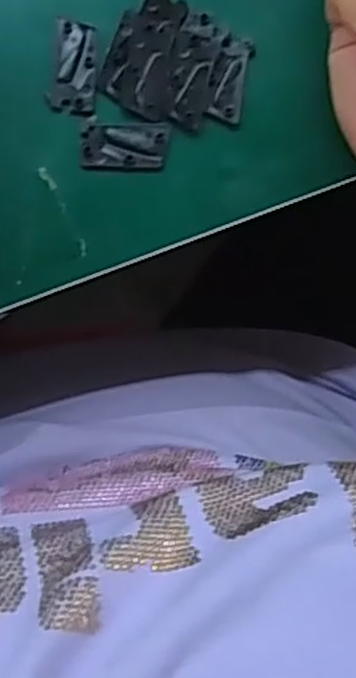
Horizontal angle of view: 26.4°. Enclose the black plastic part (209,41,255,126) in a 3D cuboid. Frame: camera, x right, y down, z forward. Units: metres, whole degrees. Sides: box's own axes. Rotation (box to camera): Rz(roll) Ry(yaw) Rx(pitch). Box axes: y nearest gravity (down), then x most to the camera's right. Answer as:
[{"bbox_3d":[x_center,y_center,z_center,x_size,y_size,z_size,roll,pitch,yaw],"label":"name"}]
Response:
[{"bbox_3d":[0.022,-0.102,0.299,0.012,0.004,0.032,12,91,-10],"label":"black plastic part"}]

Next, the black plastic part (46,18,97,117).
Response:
[{"bbox_3d":[-0.040,-0.104,0.290,0.017,0.004,0.034,2,93,-9],"label":"black plastic part"}]

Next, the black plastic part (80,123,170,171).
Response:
[{"bbox_3d":[-0.021,-0.075,0.295,0.034,0.004,0.017,-2,94,-9],"label":"black plastic part"}]

